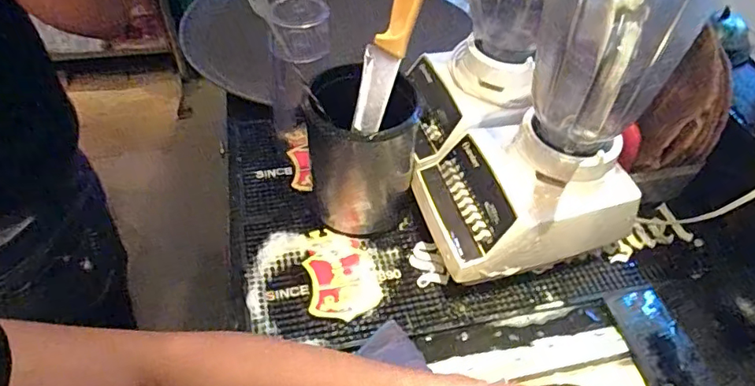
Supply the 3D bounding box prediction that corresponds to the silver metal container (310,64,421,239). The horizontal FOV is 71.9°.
[{"bbox_3d":[-0.017,-0.046,0.615,0.115,0.174,0.116,-1,48,-4],"label":"silver metal container"}]

